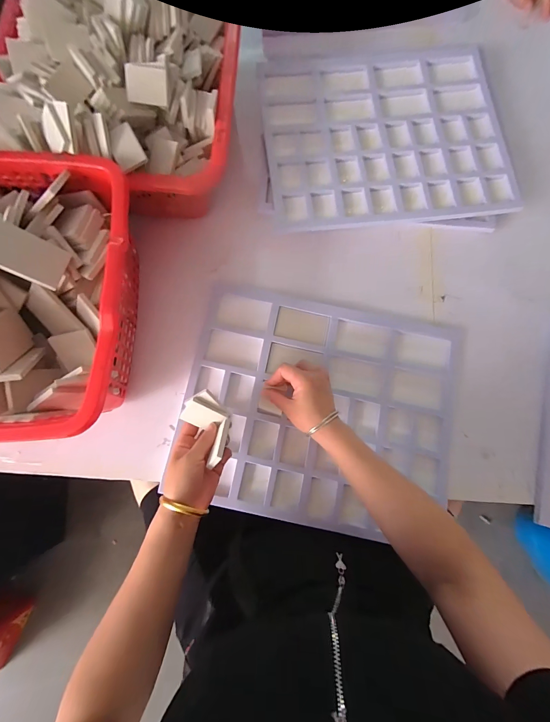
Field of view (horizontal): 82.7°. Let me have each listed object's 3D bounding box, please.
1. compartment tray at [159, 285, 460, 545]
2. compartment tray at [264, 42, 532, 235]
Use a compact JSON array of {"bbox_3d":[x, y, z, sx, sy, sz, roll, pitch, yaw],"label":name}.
[{"bbox_3d":[0.069,0.071,0.503,0.417,0.040,0.348,12,81,0],"label":"compartment tray"},{"bbox_3d":[0.195,-0.404,0.564,0.418,0.028,0.344,-7,82,-3],"label":"compartment tray"}]

